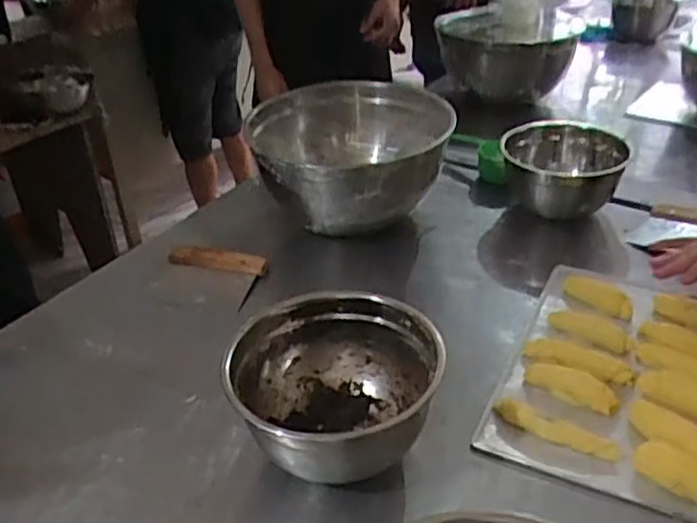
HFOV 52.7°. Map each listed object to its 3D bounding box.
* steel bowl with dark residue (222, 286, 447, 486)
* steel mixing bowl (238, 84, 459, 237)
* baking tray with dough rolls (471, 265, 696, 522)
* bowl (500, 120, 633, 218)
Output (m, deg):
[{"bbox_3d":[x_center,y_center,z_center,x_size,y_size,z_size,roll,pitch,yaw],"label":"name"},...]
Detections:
[{"bbox_3d":[-0.010,0.140,0.708,0.191,0.131,0.199,-2,33,1],"label":"steel bowl with dark residue"},{"bbox_3d":[-0.002,-0.154,1.034,0.286,0.156,0.247,-1,35,4],"label":"steel mixing bowl"},{"bbox_3d":[0.312,0.120,0.791,0.251,0.045,0.328,14,36,24],"label":"baking tray with dough rolls"},{"bbox_3d":[0.316,-0.133,1.046,0.164,0.110,0.175,-2,33,1],"label":"bowl"}]

